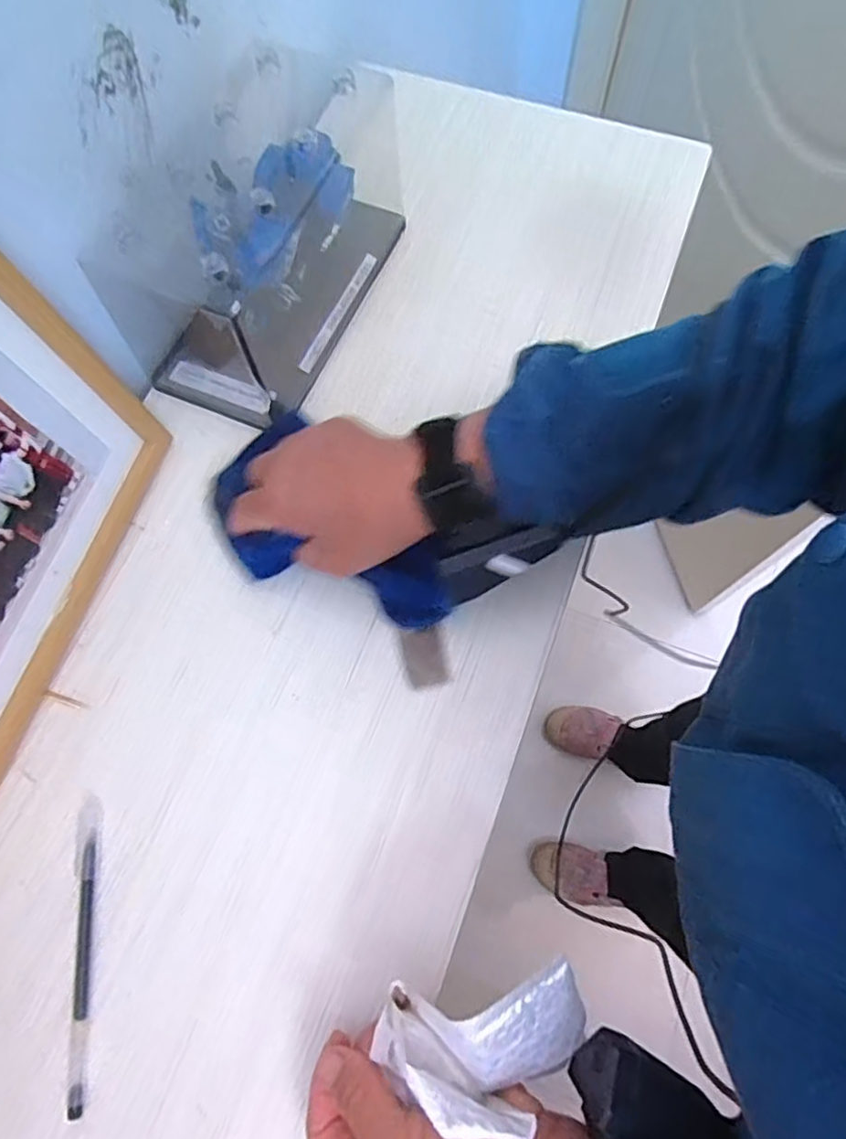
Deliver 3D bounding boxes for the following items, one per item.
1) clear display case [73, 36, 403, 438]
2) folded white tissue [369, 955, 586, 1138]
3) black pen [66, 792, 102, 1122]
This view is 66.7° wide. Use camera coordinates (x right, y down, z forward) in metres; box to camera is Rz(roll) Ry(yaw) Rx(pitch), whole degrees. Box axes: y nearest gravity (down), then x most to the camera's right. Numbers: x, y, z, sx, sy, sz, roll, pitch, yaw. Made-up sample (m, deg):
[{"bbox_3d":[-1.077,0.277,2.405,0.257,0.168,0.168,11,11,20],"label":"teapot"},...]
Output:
[{"bbox_3d":[-0.110,-0.242,0.447,0.131,0.116,0.243,20,71,8],"label":"clear display case"},{"bbox_3d":[0.028,0.206,0.277,0.087,0.033,0.054,-10,70,-4],"label":"folded white tissue"},{"bbox_3d":[-0.181,0.197,0.339,0.012,0.005,0.146,-6,70,-2],"label":"black pen"}]

